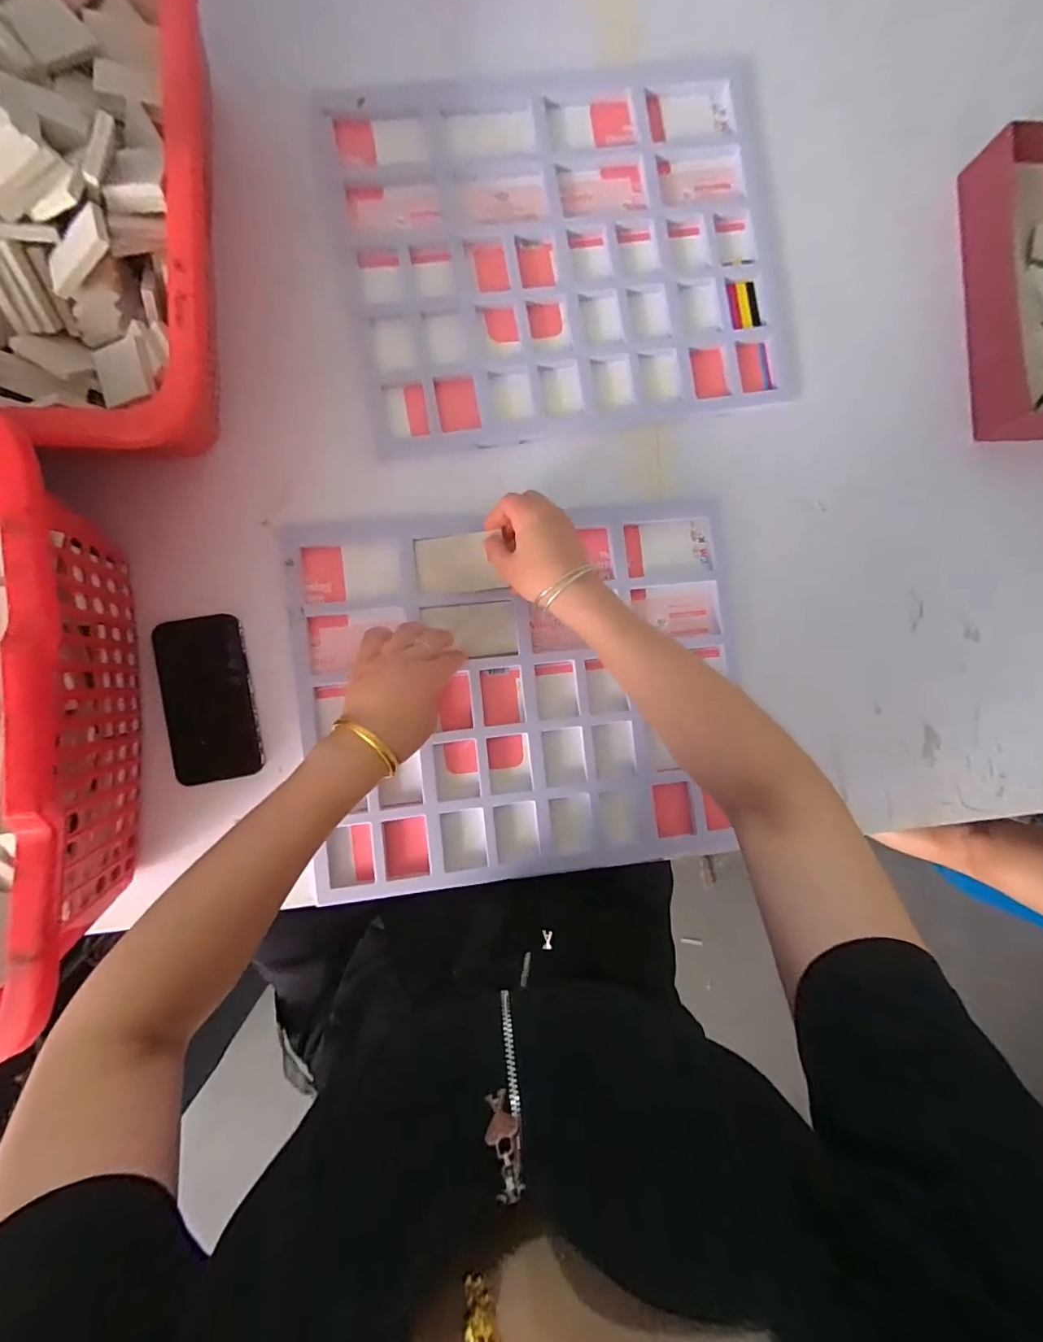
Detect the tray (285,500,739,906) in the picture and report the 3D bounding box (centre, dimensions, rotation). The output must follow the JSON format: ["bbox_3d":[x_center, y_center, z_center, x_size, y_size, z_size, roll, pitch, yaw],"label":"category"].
[{"bbox_3d":[0.004,0.020,0.497,0.412,0.029,0.346,-5,90,-8],"label":"tray"}]

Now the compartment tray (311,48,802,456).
[{"bbox_3d":[0.047,-0.416,0.511,0.431,0.021,0.351,-10,91,-7],"label":"compartment tray"}]

